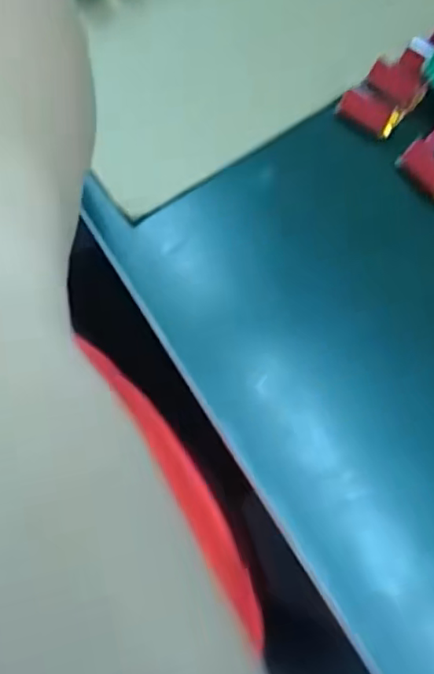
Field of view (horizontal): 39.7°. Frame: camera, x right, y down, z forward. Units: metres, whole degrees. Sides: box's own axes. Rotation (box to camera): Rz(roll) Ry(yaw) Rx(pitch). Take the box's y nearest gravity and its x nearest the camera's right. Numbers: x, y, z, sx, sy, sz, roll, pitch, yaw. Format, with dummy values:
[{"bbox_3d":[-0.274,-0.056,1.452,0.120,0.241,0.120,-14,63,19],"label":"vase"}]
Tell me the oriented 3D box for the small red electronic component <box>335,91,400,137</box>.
[{"bbox_3d":[0.076,-0.113,0.301,0.030,0.008,0.015,37,74,10],"label":"small red electronic component"}]

